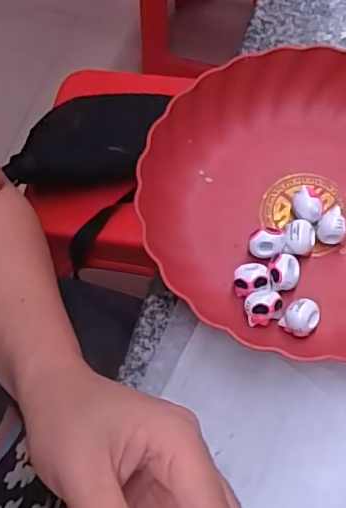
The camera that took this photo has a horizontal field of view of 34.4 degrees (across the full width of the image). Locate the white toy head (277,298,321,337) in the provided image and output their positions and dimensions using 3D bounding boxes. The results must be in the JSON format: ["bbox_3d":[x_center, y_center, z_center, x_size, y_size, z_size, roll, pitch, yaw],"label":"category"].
[{"bbox_3d":[0.088,0.044,0.384,0.022,0.019,0.025,39,75,21],"label":"white toy head"}]

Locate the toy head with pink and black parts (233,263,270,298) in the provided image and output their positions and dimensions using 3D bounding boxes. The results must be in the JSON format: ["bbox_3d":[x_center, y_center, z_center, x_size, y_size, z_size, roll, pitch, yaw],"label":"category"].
[{"bbox_3d":[0.054,0.020,0.395,0.023,0.022,0.022,-3,65,5],"label":"toy head with pink and black parts"}]

